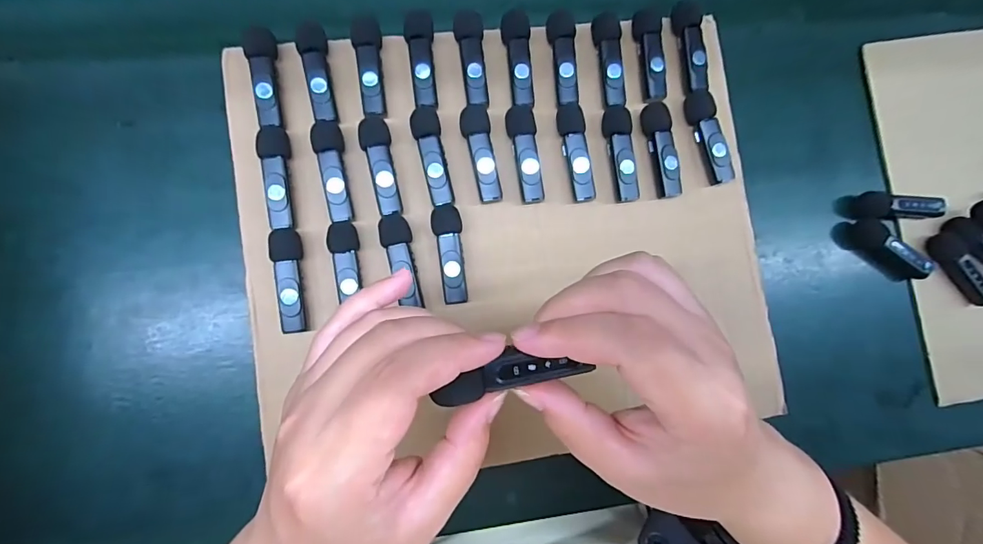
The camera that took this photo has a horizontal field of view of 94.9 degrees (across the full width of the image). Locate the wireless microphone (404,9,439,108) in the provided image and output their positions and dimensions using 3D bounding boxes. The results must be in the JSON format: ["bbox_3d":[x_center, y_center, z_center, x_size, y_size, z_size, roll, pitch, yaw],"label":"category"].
[{"bbox_3d":[-0.046,-0.141,0.299,0.019,0.013,0.059,-3,85,-5],"label":"wireless microphone"}]

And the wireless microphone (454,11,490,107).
[{"bbox_3d":[-0.013,-0.145,0.301,0.019,0.010,0.063,-4,85,-6],"label":"wireless microphone"}]

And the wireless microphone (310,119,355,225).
[{"bbox_3d":[-0.102,-0.064,0.292,0.018,0.016,0.064,-9,86,-6],"label":"wireless microphone"}]

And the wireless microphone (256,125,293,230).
[{"bbox_3d":[-0.137,-0.060,0.289,0.017,0.016,0.066,-6,86,-6],"label":"wireless microphone"}]

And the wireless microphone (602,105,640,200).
[{"bbox_3d":[0.090,-0.082,0.309,0.018,0.011,0.065,-7,86,-6],"label":"wireless microphone"}]

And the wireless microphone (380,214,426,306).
[{"bbox_3d":[-0.058,-0.007,0.292,0.020,0.012,0.060,-10,86,-6],"label":"wireless microphone"}]

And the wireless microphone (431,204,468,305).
[{"bbox_3d":[-0.028,-0.011,0.297,0.019,0.017,0.064,-4,85,-6],"label":"wireless microphone"}]

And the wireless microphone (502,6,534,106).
[{"bbox_3d":[0.018,-0.145,0.304,0.019,0.010,0.063,-4,85,-6],"label":"wireless microphone"}]

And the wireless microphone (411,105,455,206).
[{"bbox_3d":[-0.039,-0.077,0.296,0.019,0.011,0.066,-10,86,-6],"label":"wireless microphone"}]

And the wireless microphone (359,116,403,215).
[{"bbox_3d":[-0.071,-0.068,0.295,0.019,0.015,0.063,-14,86,-6],"label":"wireless microphone"}]

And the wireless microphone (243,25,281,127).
[{"bbox_3d":[-0.145,-0.126,0.291,0.018,0.016,0.063,-9,86,-6],"label":"wireless microphone"}]

